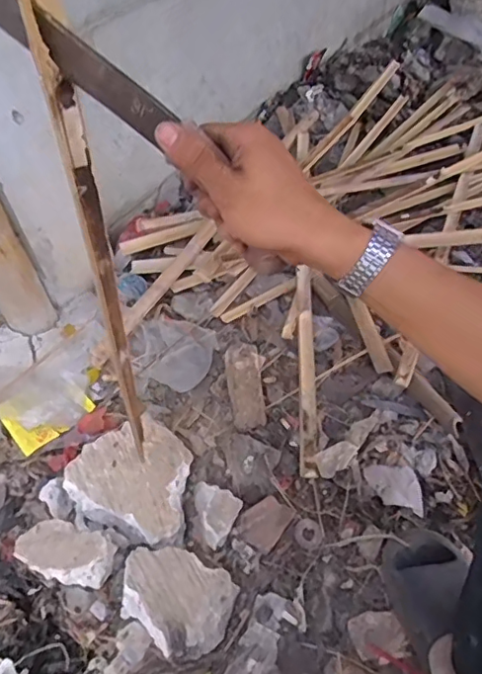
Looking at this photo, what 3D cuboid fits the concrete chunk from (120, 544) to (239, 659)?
[{"bbox_3d":[-0.095,0.368,0.778,0.163,0.069,0.125,19,56,18],"label":"concrete chunk"}]

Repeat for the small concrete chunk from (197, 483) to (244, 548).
[{"bbox_3d":[-0.049,0.272,0.865,0.087,0.030,0.077,24,57,21],"label":"small concrete chunk"}]

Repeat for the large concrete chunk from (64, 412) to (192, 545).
[{"bbox_3d":[-0.170,0.230,0.924,0.222,0.035,0.179,21,56,20],"label":"large concrete chunk"}]

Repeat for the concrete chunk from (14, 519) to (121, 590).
[{"bbox_3d":[-0.269,0.325,0.844,0.160,0.060,0.081,11,53,13],"label":"concrete chunk"}]

